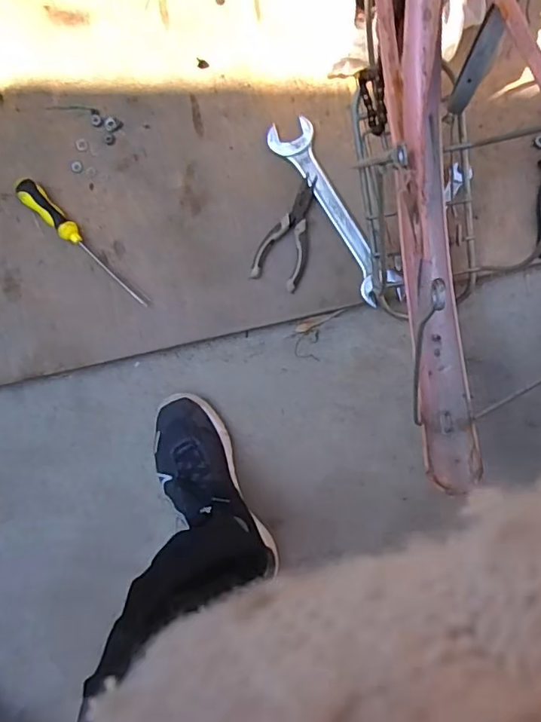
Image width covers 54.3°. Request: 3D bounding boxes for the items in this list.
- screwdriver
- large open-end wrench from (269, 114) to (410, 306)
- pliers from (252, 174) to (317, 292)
[{"bbox_3d":[-0.268,-0.167,0.738,0.251,0.025,0.030,44,94,5],"label":"screwdriver"},{"bbox_3d":[0.090,-0.199,0.710,0.058,0.011,0.280,-30,86,5],"label":"large open-end wrench"},{"bbox_3d":[0.026,-0.177,0.709,0.065,0.016,0.153,19,92,6],"label":"pliers"}]

